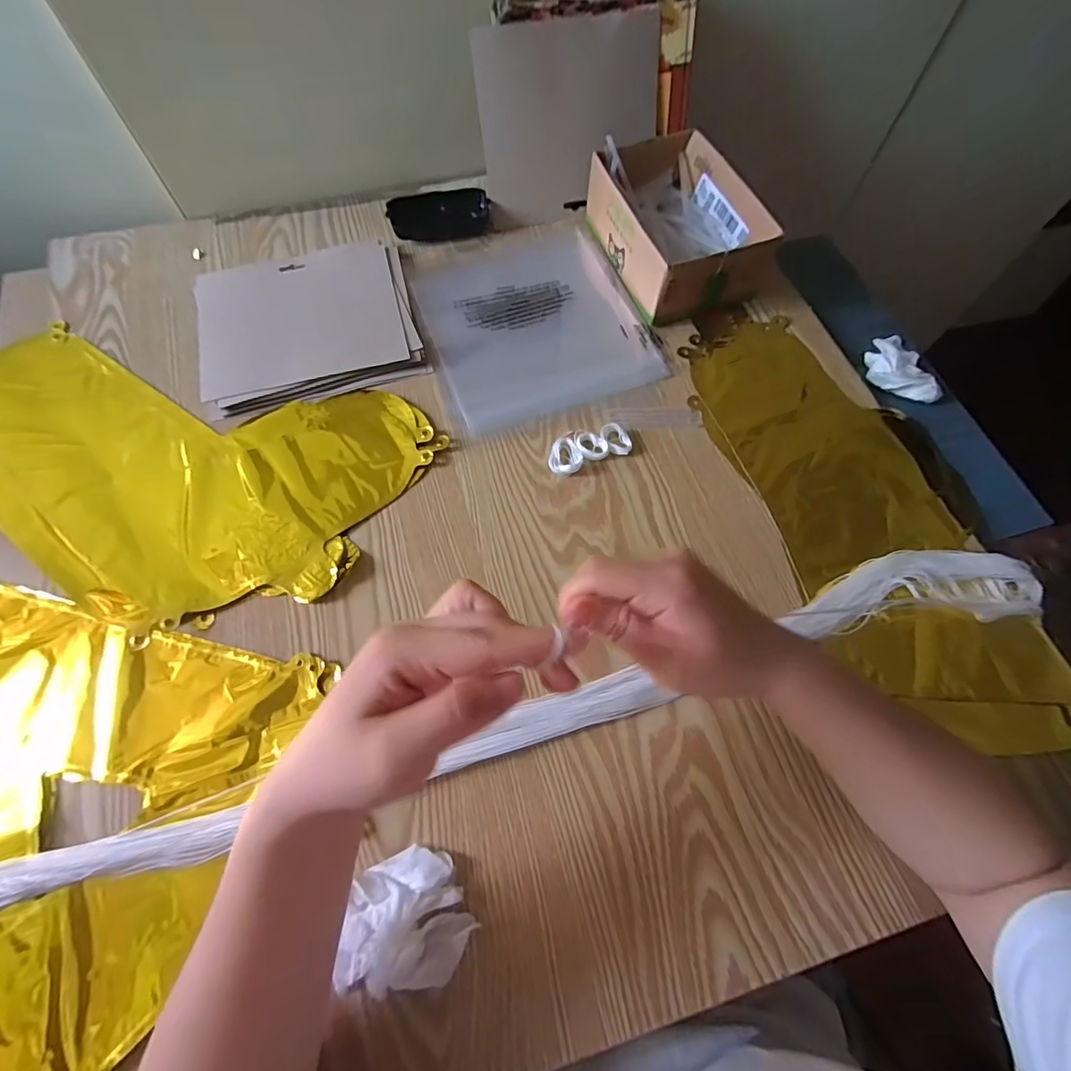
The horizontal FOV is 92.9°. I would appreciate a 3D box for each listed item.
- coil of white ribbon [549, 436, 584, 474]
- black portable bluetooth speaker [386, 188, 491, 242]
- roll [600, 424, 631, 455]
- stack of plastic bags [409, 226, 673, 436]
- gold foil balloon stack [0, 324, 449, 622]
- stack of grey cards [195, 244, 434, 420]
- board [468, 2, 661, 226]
[{"bbox_3d":[0.028,-0.070,0.449,0.029,0.008,0.037,10,65,5],"label":"coil of white ribbon"},{"bbox_3d":[-0.106,-0.356,0.567,0.107,0.032,0.036,-14,66,-6],"label":"black portable bluetooth speaker"},{"bbox_3d":[0.072,-0.085,0.455,0.023,0.010,0.032,-30,68,-13],"label":"roll"},{"bbox_3d":[-0.006,-0.228,0.531,0.215,0.009,0.248,-18,66,-8],"label":"stack of plastic bags"},{"bbox_3d":[-0.327,-0.062,0.437,0.438,0.024,0.227,12,66,6],"label":"gold foil balloon stack"},{"bbox_3d":[-0.223,-0.209,0.502,0.201,0.015,0.173,-14,66,-6],"label":"stack of grey cards"},{"bbox_3d":[0.038,-0.437,0.540,0.191,0.161,0.009,-15,40,-8],"label":"board"}]

